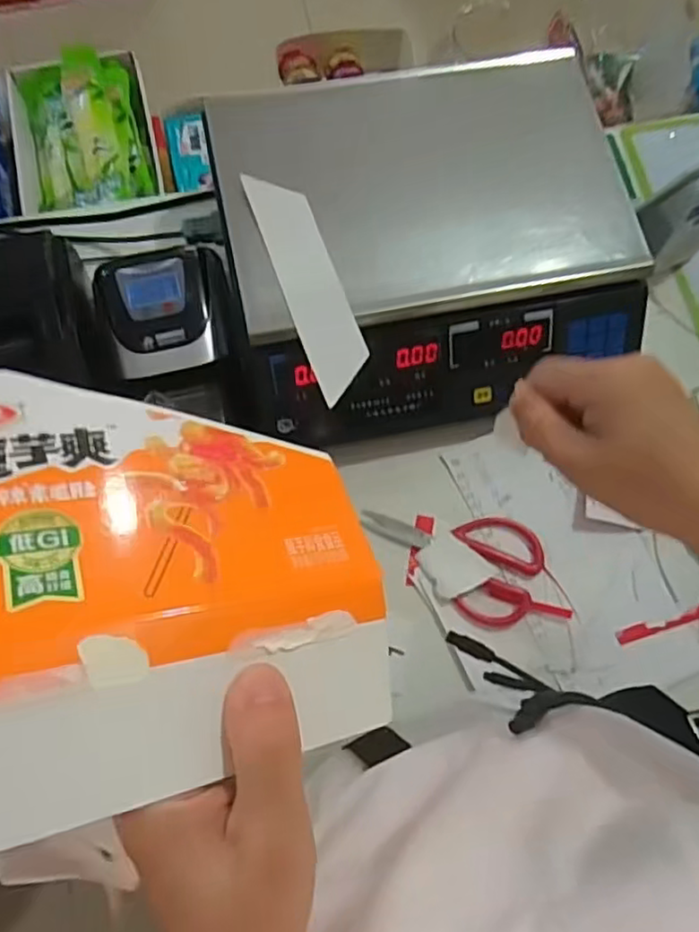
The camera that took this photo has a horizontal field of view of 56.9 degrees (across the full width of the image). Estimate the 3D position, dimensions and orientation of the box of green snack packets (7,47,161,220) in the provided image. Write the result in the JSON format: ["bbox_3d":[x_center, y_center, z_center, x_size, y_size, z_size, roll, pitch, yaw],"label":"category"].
[{"bbox_3d":[-0.316,-0.395,0.766,0.162,0.051,0.219,-13,75,-5],"label":"box of green snack packets"}]

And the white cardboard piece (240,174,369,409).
[{"bbox_3d":[-0.031,-0.149,0.521,0.047,0.005,0.201,-19,77,-9],"label":"white cardboard piece"}]

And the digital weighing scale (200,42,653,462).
[{"bbox_3d":[0.069,-0.192,0.572,0.341,0.098,0.300,-11,75,-5],"label":"digital weighing scale"}]

